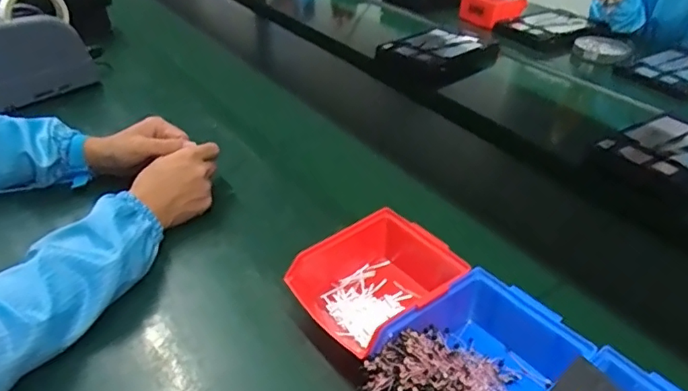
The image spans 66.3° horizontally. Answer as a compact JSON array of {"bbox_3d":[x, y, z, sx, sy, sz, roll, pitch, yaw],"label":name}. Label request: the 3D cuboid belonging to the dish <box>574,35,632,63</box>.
[{"bbox_3d":[0.572,-0.324,1.164,0.113,0.027,0.116,0,39,0],"label":"dish"}]

